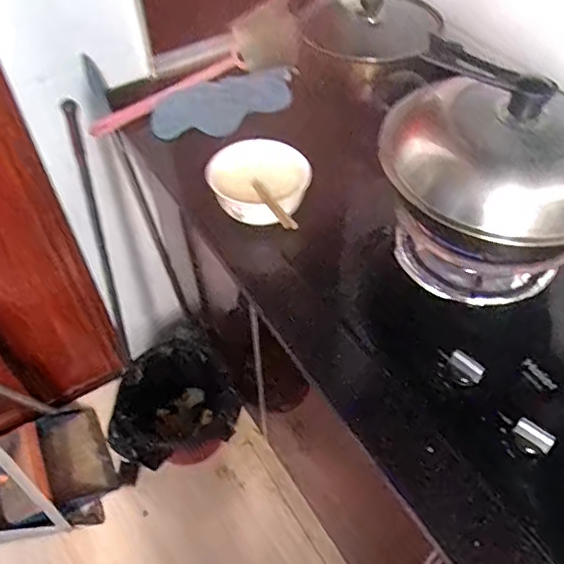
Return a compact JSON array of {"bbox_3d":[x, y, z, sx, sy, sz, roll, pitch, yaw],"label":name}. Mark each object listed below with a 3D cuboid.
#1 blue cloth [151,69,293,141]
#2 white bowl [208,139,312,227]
[{"bbox_3d":[-0.102,-0.328,1.052,0.279,0.071,0.081,-23,53,-16],"label":"blue cloth"},{"bbox_3d":[-0.032,-0.147,0.845,0.135,0.080,0.104,7,51,7],"label":"white bowl"}]

